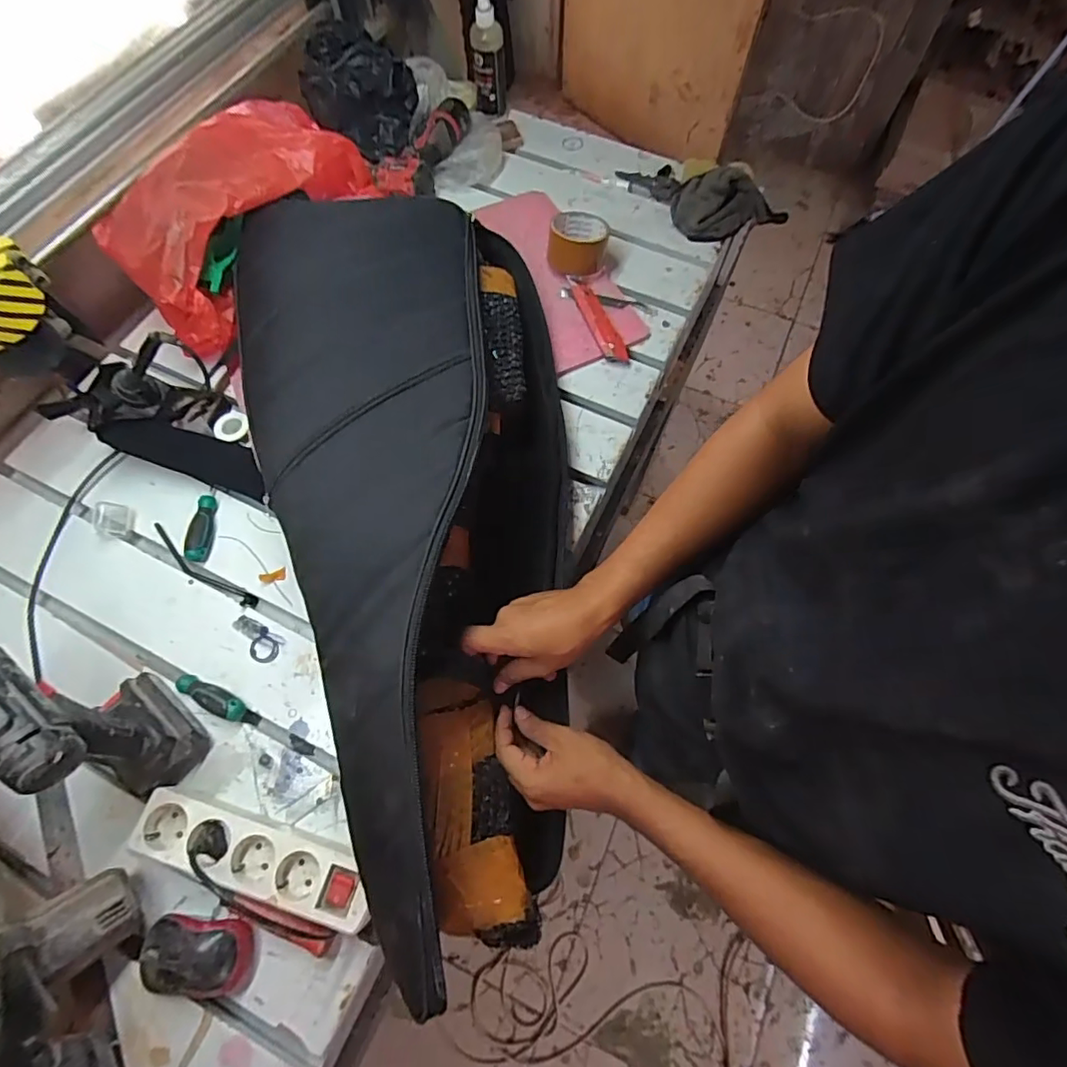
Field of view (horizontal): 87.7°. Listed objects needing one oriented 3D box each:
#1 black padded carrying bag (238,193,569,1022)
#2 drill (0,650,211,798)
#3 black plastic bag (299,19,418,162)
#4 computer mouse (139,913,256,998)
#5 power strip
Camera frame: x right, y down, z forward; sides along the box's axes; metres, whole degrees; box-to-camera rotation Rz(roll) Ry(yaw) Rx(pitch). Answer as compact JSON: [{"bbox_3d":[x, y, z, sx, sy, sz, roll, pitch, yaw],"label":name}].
[{"bbox_3d":[-0.128,-0.030,0.575,0.331,0.146,0.788,-4,65,-2],"label":"black padded carrying bag"},{"bbox_3d":[-0.409,0.146,0.487,0.177,0.215,0.067,39,72,14],"label":"drill"},{"bbox_3d":[-0.256,-0.669,0.838,0.139,0.116,0.141,24,69,9],"label":"black plastic bag"},{"bbox_3d":[-0.297,0.371,0.488,0.097,0.038,0.056,6,67,2],"label":"computer mouse"},{"bbox_3d":[-0.253,0.298,0.517,0.230,0.043,0.059,15,68,6],"label":"power strip"}]

